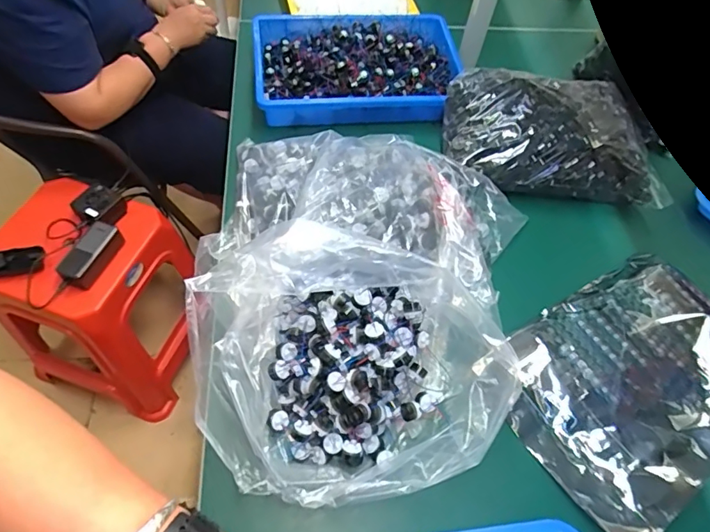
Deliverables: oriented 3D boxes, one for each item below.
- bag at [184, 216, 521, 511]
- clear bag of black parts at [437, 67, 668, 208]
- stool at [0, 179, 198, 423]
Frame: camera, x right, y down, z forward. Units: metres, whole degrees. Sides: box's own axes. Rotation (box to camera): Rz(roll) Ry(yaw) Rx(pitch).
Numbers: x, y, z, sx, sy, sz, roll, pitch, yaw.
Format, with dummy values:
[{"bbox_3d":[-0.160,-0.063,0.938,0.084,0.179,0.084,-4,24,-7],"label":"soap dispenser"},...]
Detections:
[{"bbox_3d":[0.004,0.106,0.529,0.349,0.158,0.260,-1,59,-5],"label":"bag"},{"bbox_3d":[0.325,-0.214,0.795,0.350,0.102,0.205,8,58,0],"label":"clear bag of black parts"},{"bbox_3d":[-0.586,0.085,1.138,0.340,0.481,0.352,15,59,5],"label":"stool"}]

